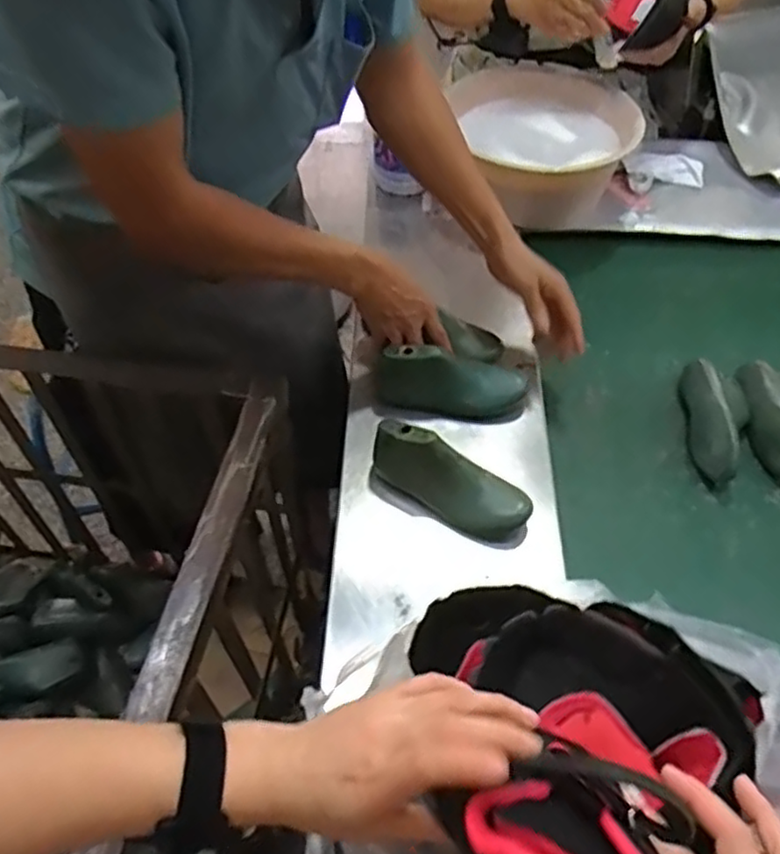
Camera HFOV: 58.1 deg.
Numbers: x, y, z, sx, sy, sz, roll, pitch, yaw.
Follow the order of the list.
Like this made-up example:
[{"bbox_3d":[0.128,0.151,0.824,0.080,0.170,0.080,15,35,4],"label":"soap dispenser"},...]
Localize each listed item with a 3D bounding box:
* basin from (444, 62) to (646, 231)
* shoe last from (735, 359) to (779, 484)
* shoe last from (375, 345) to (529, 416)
[{"bbox_3d":[0.246,-0.437,1.104,0.258,0.119,0.282,0,52,0],"label":"basin"},{"bbox_3d":[0.477,-0.011,0.865,0.062,0.051,0.169,4,52,3],"label":"shoe last"},{"bbox_3d":[0.073,-0.056,0.862,0.177,0.090,0.063,2,52,2],"label":"shoe last"}]

